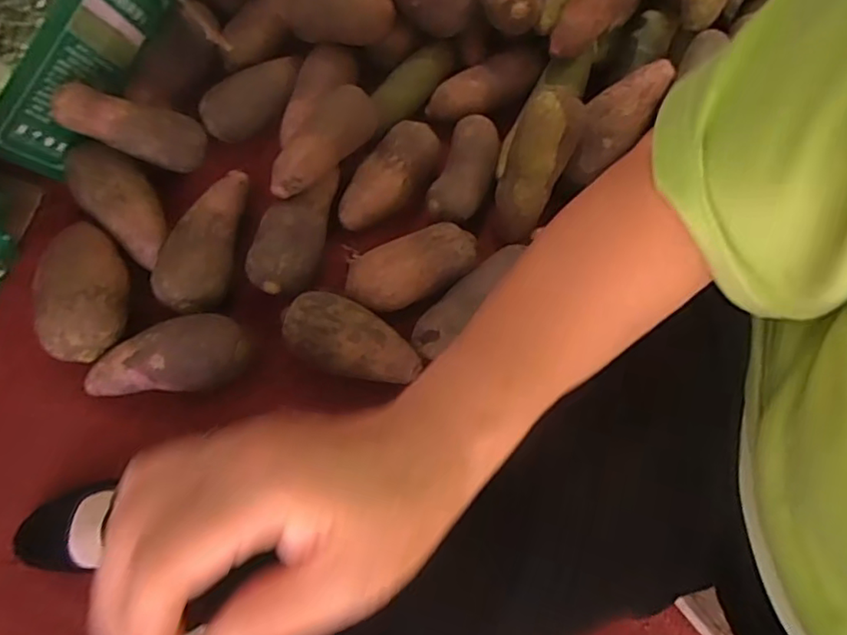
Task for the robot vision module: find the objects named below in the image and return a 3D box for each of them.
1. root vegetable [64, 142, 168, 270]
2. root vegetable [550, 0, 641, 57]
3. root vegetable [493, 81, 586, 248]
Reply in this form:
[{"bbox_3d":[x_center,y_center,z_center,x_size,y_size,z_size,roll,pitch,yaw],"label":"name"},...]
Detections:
[{"bbox_3d":[-0.345,-0.134,0.677,0.076,0.055,0.146,-41,79,-11],"label":"root vegetable"},{"bbox_3d":[0.203,-0.368,0.691,0.143,0.058,0.057,-45,79,10],"label":"root vegetable"},{"bbox_3d":[0.123,-0.170,0.666,0.066,0.049,0.170,21,112,5],"label":"root vegetable"}]

